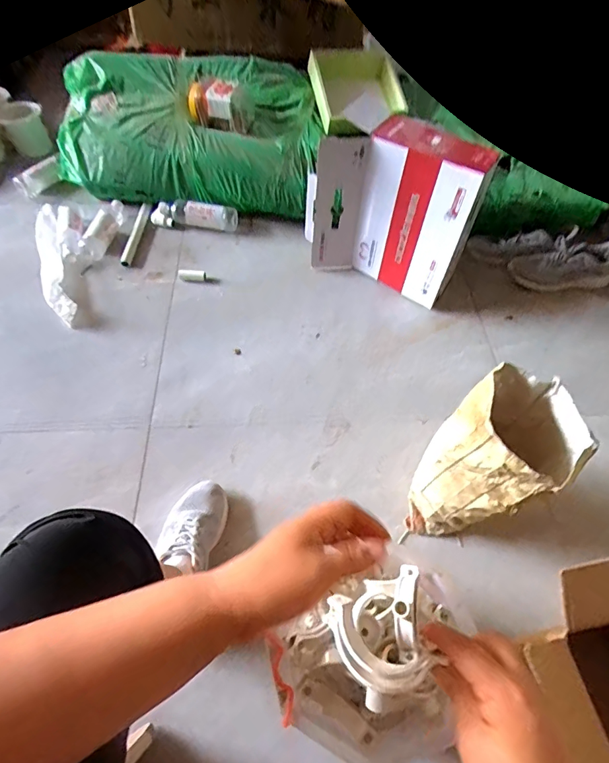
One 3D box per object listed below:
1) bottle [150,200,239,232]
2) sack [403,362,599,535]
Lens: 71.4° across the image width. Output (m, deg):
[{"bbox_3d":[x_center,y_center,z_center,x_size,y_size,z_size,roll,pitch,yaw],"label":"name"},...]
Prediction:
[{"bbox_3d":[-0.334,-0.499,1.295,0.258,0.073,0.057,-1,57,-4],"label":"bottle"},{"bbox_3d":[0.306,0.132,0.706,0.178,0.294,0.180,20,58,9],"label":"sack"}]

